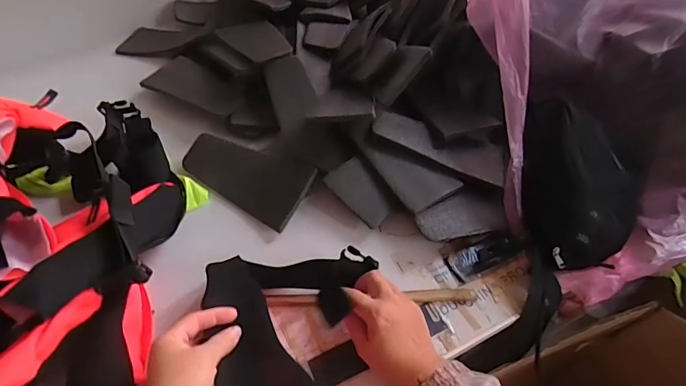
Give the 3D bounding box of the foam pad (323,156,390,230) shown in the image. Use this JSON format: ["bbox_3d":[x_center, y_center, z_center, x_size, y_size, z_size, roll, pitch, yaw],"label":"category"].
[{"bbox_3d":[0.022,0.003,0.606,0.053,0.022,0.100,-27,69,-21],"label":"foam pad"}]

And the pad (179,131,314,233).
[{"bbox_3d":[-0.145,-0.031,0.636,0.203,0.018,0.100,27,81,17],"label":"pad"}]

